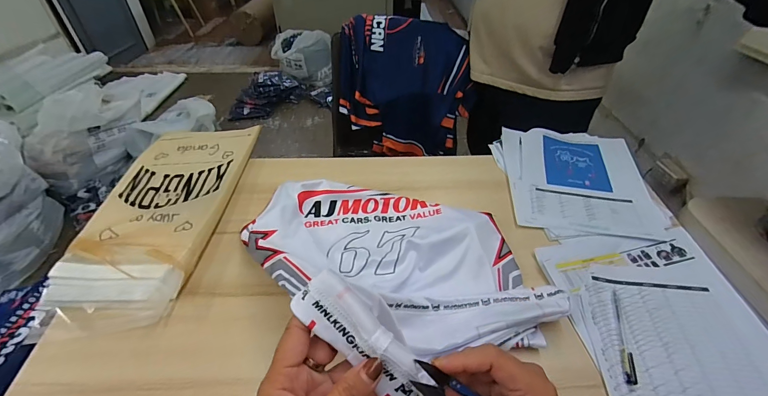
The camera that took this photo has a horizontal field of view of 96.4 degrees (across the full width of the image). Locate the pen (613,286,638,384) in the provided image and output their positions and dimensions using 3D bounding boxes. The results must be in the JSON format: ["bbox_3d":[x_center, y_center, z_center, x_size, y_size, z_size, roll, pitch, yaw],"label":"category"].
[{"bbox_3d":[0.326,0.185,0.467,0.015,0.006,0.130,12,43,13],"label":"pen"}]

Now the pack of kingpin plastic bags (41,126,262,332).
[{"bbox_3d":[-0.394,0.002,0.613,0.223,0.046,0.443,2,42,2],"label":"pack of kingpin plastic bags"}]

